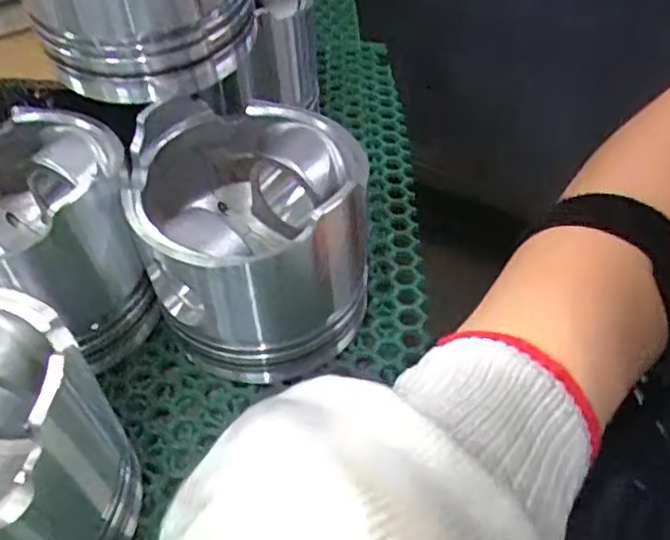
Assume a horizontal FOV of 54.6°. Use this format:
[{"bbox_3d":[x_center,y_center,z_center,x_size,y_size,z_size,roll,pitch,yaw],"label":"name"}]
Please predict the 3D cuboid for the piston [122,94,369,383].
[{"bbox_3d":[-0.030,-0.012,0.271,0.089,0.084,0.087,-10,48,-2],"label":"piston"}]

